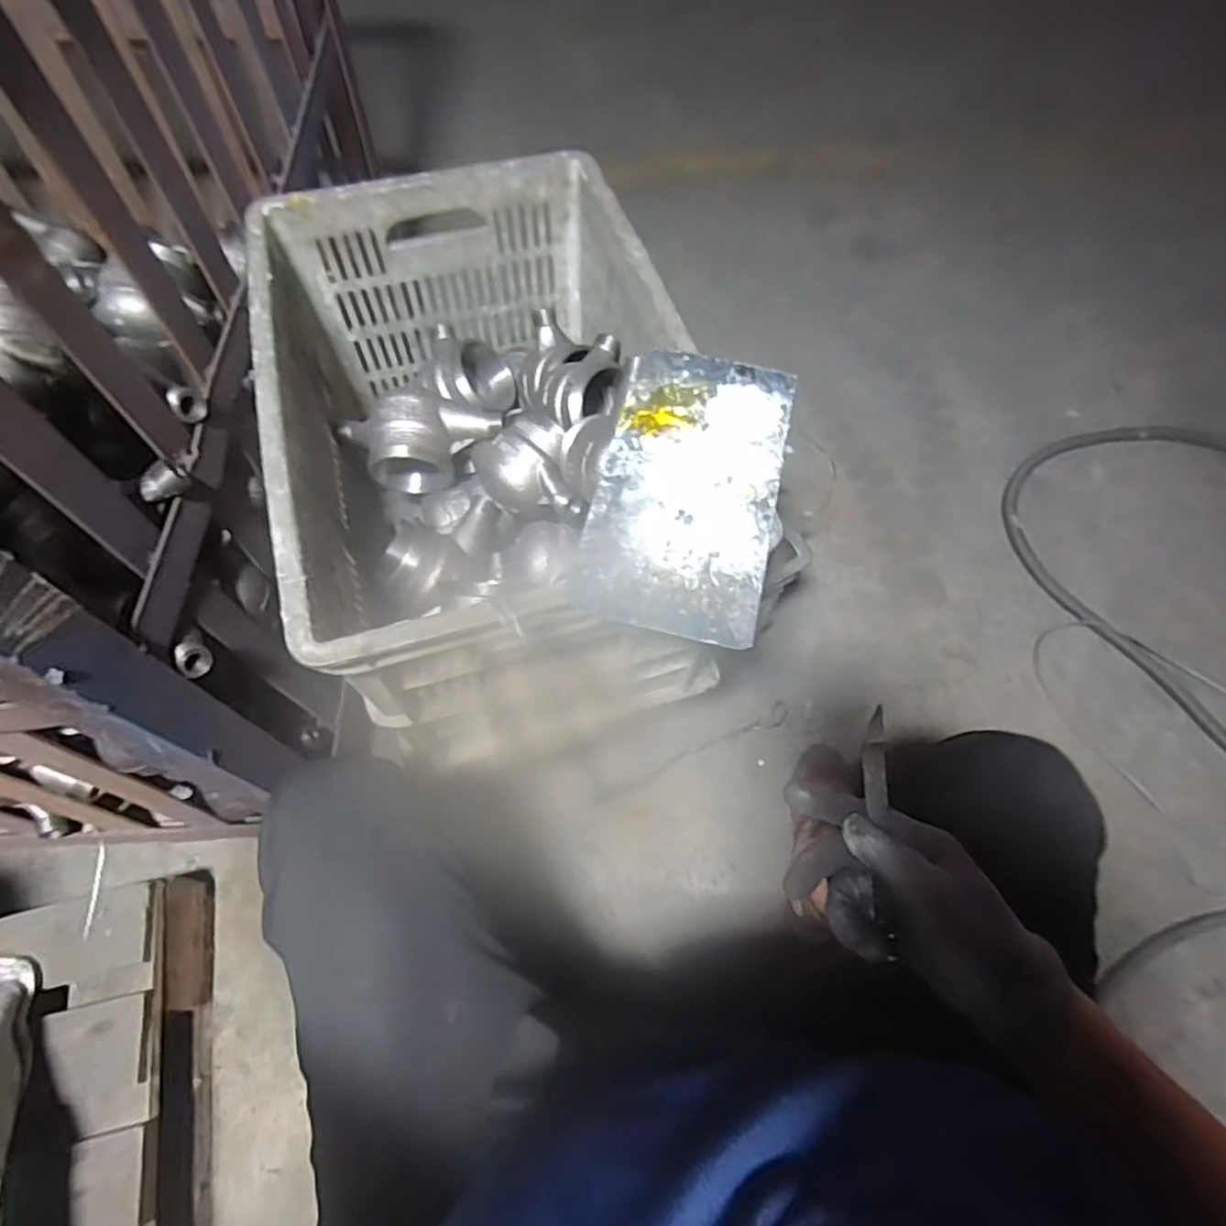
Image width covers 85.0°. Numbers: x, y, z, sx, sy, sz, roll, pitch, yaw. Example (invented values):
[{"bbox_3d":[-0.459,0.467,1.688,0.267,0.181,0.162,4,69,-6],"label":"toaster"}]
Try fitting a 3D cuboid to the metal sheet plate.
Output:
[{"bbox_3d":[0.053,-0.091,0.460,0.119,0.004,0.235,13,62,5],"label":"metal sheet plate"}]

